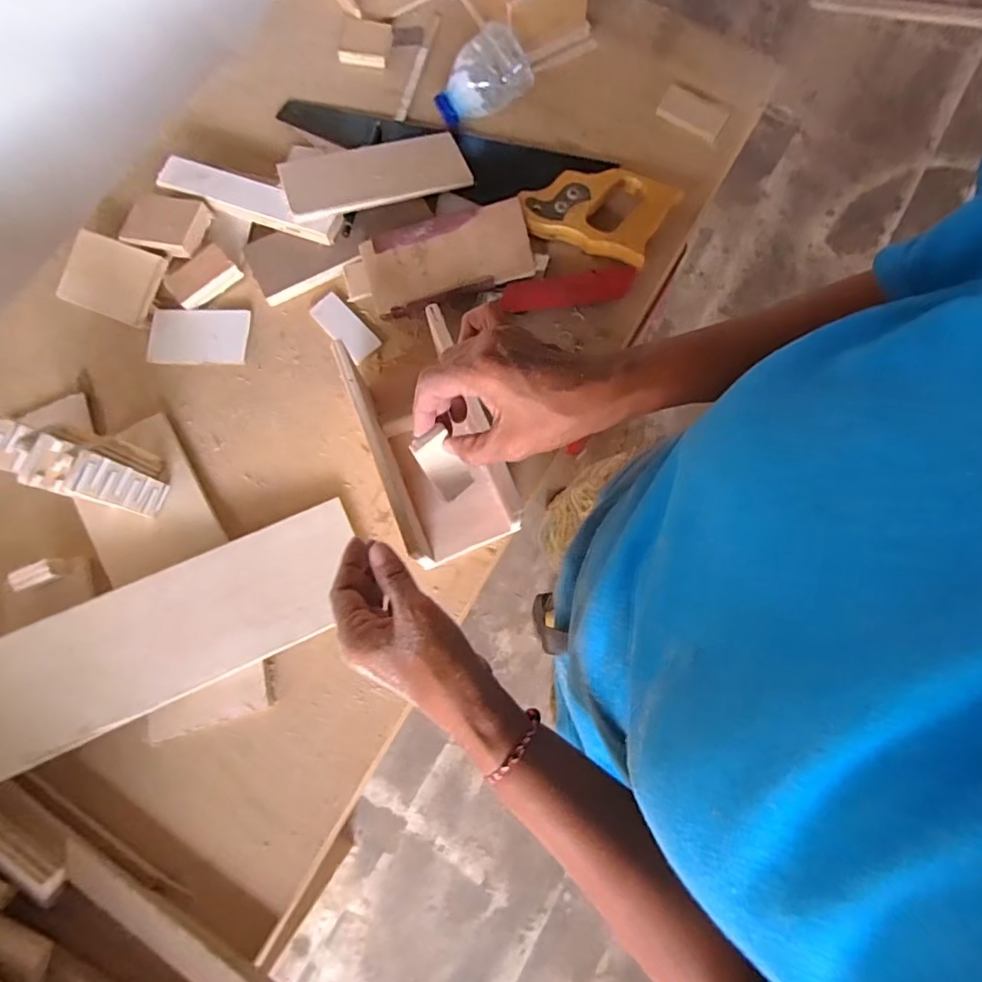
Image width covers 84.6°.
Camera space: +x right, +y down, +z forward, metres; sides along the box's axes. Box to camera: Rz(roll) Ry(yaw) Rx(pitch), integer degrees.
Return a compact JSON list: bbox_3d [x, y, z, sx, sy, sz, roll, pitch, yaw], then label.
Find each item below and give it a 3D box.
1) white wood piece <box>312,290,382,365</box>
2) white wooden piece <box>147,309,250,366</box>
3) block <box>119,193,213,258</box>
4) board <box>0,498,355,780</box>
[{"bbox_3d":[-0.137,-0.154,0.507,0.031,0.009,0.070,-41,80,-7],"label":"white wood piece"},{"bbox_3d":[-0.276,-0.146,0.509,0.091,0.009,0.053,0,78,1],"label":"white wooden piece"},{"bbox_3d":[-0.306,-0.251,0.508,0.071,0.011,0.054,17,79,5],"label":"block"},{"bbox_3d":[-0.261,0.111,0.427,0.319,0.009,0.104,-23,77,-12],"label":"board"}]

